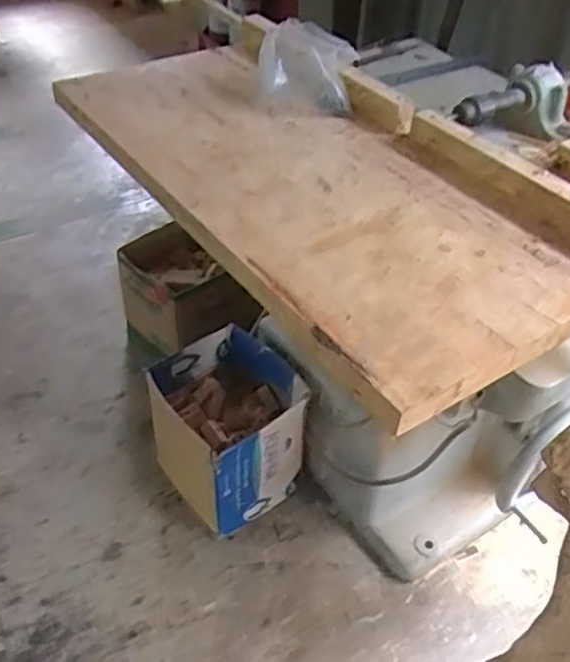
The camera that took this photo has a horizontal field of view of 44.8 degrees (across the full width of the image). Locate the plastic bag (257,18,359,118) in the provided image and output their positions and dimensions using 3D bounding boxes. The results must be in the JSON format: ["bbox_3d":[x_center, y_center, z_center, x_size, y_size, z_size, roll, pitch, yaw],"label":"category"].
[{"bbox_3d":[0.036,-0.463,1.219,0.172,0.117,0.092,7,42,4],"label":"plastic bag"}]

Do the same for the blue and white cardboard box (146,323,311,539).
[{"bbox_3d":[-0.118,0.216,1.526,0.279,0.303,0.291,-28,51,-30],"label":"blue and white cardboard box"}]

